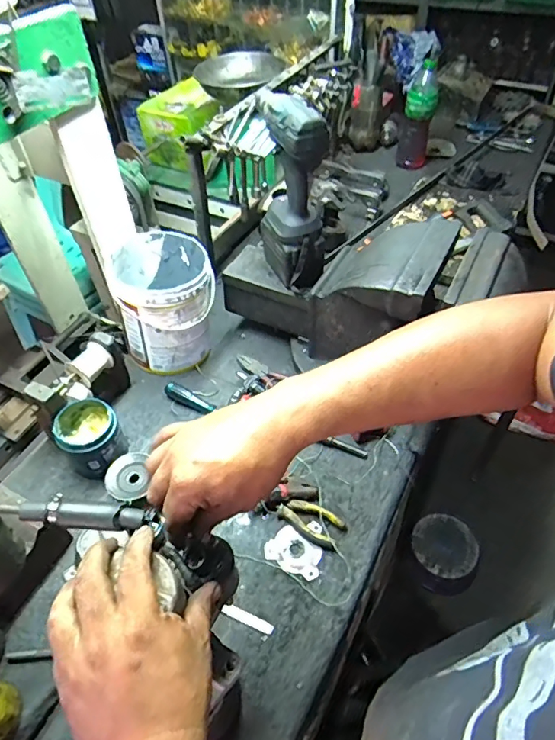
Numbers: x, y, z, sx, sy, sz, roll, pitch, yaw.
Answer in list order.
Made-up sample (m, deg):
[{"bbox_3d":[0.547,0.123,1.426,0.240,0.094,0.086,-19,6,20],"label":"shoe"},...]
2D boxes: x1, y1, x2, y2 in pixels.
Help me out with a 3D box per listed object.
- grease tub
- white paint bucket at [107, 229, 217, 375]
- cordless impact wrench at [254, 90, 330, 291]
[{"bbox_3d":[-0.297,0.106,0.776,0.090,0.090,0.098,-1,48,1],"label":"grease tub"},{"bbox_3d":[-0.205,-0.126,0.918,0.174,0.192,0.174,-15,50,-10],"label":"white paint bucket"},{"bbox_3d":[0.023,-0.287,0.797,0.079,0.290,0.155,-15,50,-10],"label":"cordless impact wrench"}]

